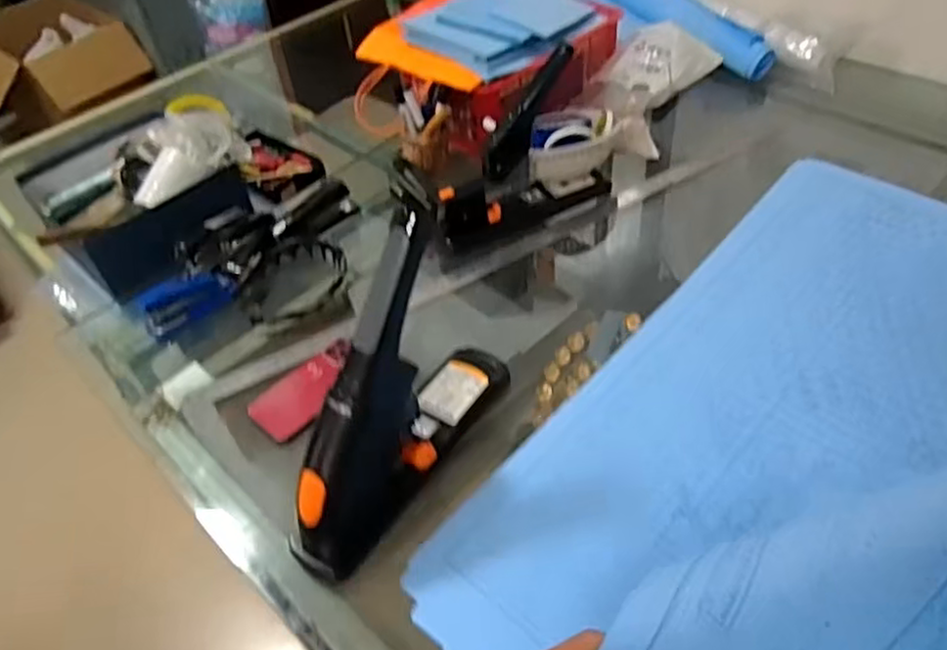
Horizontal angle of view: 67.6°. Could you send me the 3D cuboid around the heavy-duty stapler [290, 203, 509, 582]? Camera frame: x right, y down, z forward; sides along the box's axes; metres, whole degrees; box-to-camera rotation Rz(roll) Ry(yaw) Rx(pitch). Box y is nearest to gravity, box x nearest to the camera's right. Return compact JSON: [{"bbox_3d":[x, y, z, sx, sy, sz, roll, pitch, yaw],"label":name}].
[{"bbox_3d":[-0.083,0.058,0.720,0.074,0.281,0.323,24,54,26],"label":"heavy-duty stapler"}]

